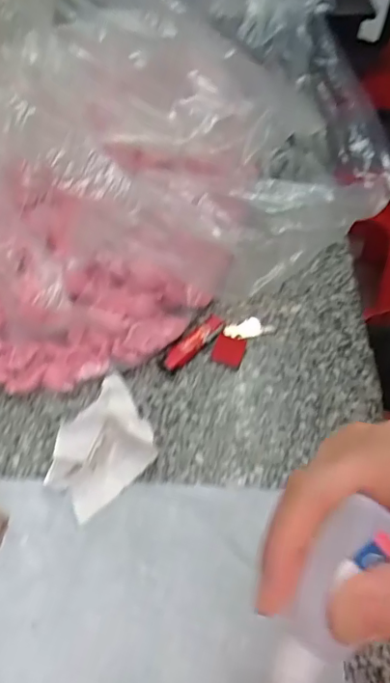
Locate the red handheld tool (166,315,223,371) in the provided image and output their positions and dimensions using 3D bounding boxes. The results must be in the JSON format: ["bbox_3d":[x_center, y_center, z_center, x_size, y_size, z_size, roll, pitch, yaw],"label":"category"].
[{"bbox_3d":[0.000,0.002,0.504,0.017,0.012,0.072,33,58,25],"label":"red handheld tool"}]

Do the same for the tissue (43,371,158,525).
[{"bbox_3d":[-0.074,0.070,0.423,0.078,0.046,0.098,35,59,26],"label":"tissue"}]

